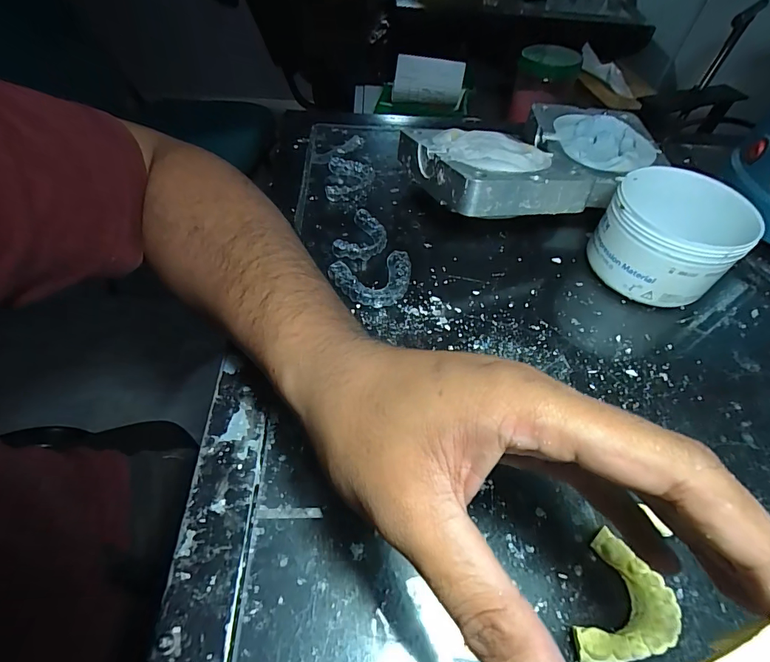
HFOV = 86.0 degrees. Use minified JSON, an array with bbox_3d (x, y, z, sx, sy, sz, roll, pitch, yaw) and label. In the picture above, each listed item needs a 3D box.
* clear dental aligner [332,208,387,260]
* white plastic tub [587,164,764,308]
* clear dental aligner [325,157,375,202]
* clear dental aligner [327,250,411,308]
[{"bbox_3d":[-0.016,-0.073,0.325,0.032,0.011,0.051,21,54,13],"label":"clear dental aligner"},{"bbox_3d":[0.206,-0.069,0.309,0.088,0.064,0.087,2,52,-2],"label":"white plastic tub"},{"bbox_3d":[-0.031,-0.140,0.380,0.042,0.007,0.058,1,52,-3],"label":"clear dental aligner"},{"bbox_3d":[-0.008,-0.036,0.299,0.059,0.011,0.043,-11,54,-12],"label":"clear dental aligner"}]

